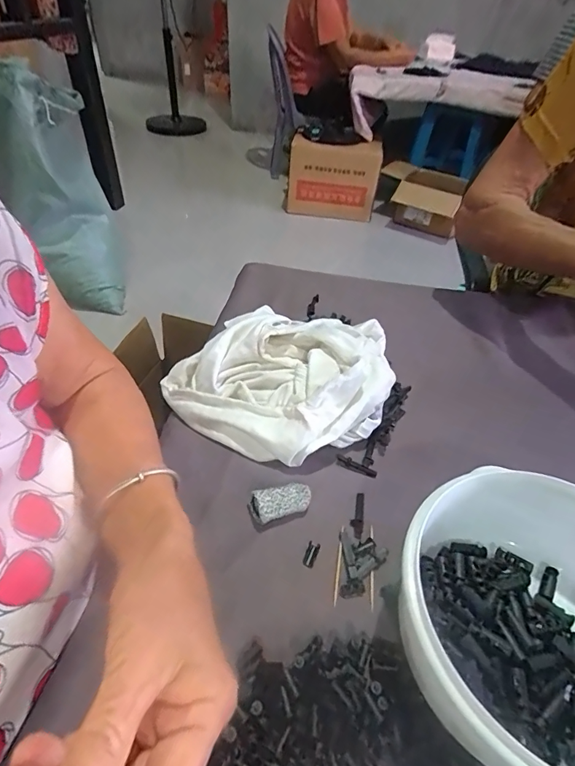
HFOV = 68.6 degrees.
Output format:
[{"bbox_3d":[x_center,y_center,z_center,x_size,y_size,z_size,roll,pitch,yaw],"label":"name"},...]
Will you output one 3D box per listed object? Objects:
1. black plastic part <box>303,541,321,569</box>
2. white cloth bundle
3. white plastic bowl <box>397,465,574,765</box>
[{"bbox_3d":[0.017,0.125,0.309,0.008,0.004,0.017,18,45,17],"label":"black plastic part"},{"bbox_3d":[0.002,-0.017,0.420,0.195,0.066,0.189,1,43,-1],"label":"white cloth bundle"},{"bbox_3d":[0.139,0.140,0.246,0.146,0.075,0.154,1,43,-1],"label":"white plastic bowl"}]

